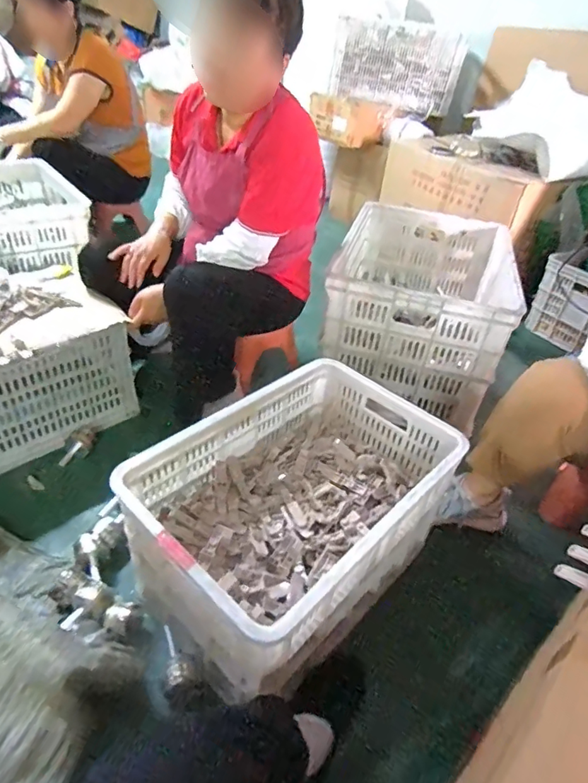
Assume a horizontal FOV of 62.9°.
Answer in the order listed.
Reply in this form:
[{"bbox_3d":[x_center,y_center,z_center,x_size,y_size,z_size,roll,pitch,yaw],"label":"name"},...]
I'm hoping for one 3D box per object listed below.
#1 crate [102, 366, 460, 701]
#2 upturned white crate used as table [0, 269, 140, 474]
[{"bbox_3d":[0.012,0.203,0.887,0.361,0.248,0.545,33,44,30],"label":"crate"},{"bbox_3d":[-0.690,-0.060,1.156,0.501,0.307,0.371,-21,45,-33],"label":"upturned white crate used as table"}]

